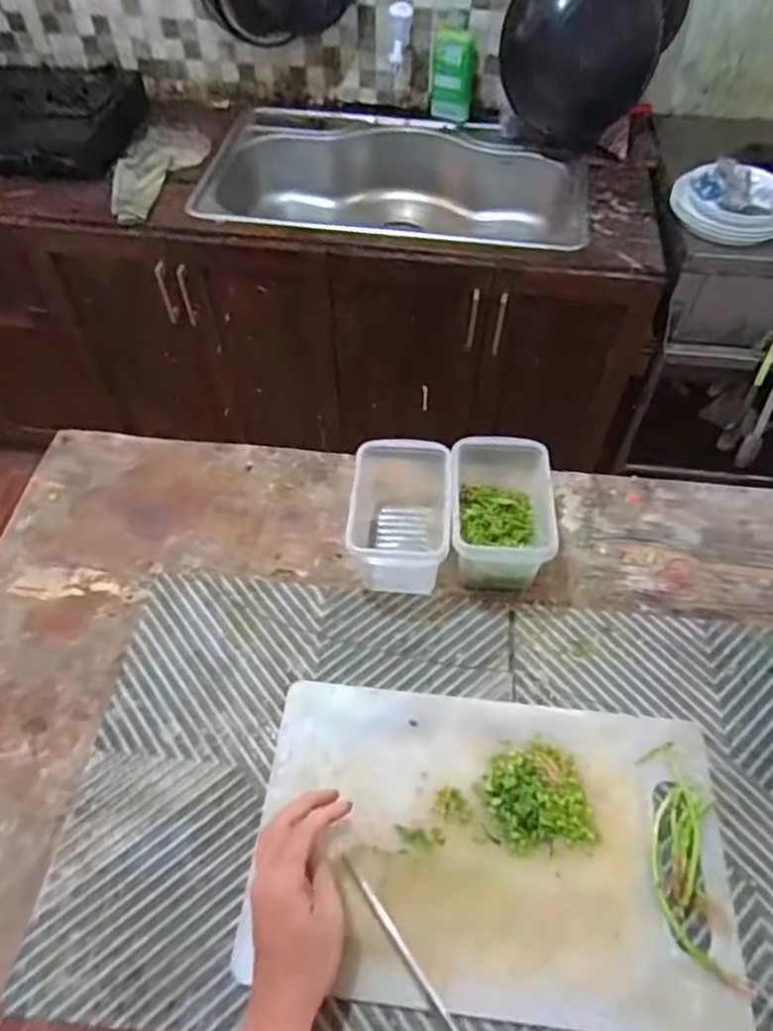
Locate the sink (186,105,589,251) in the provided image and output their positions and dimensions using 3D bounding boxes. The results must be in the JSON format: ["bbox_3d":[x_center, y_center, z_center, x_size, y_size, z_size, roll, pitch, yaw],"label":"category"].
[{"bbox_3d":[0.013,-0.717,1.534,0.832,0.206,0.597,8,53,7],"label":"sink"}]

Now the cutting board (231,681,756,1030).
[{"bbox_3d":[0.090,0.280,0.570,0.390,0.016,0.243,5,52,5],"label":"cutting board"}]

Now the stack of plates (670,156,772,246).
[{"bbox_3d":[0.673,-0.605,1.289,0.219,0.082,0.174,23,57,16],"label":"stack of plates"}]

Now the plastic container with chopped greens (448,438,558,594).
[{"bbox_3d":[0.122,-0.007,0.735,0.103,0.102,0.158,2,52,2],"label":"plastic container with chopped greens"}]

